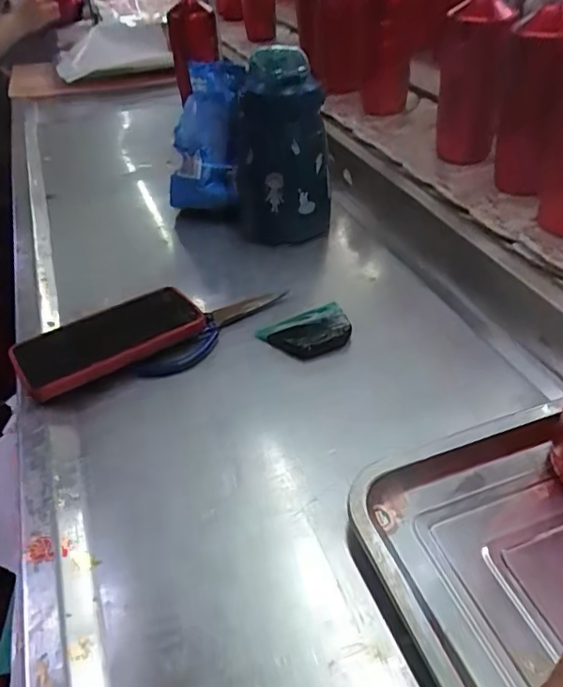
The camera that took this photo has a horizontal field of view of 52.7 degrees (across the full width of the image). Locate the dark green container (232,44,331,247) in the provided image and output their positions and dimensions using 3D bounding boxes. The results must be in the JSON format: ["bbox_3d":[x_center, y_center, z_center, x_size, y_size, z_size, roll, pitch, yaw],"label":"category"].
[{"bbox_3d":[-0.002,-0.230,0.681,0.108,0.199,0.094,-7,40,-2],"label":"dark green container"}]

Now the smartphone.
[{"bbox_3d":[-0.159,-0.004,0.528,0.165,0.018,0.085,-24,38,-22],"label":"smartphone"}]

